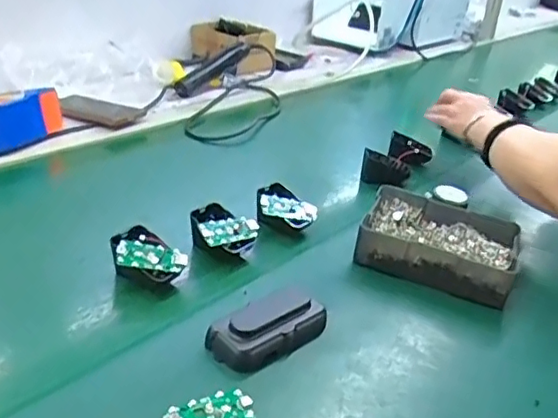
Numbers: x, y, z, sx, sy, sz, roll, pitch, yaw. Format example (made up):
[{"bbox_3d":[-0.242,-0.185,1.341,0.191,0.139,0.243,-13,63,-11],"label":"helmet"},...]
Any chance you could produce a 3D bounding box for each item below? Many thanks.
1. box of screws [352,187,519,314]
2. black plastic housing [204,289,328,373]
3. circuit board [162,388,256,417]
[{"bbox_3d":[0.174,0.038,0.644,0.161,0.047,0.127,15,28,16],"label":"box of screws"},{"bbox_3d":[-0.008,0.101,0.499,0.052,0.034,0.103,27,34,34],"label":"black plastic housing"},{"bbox_3d":[-0.050,0.145,0.420,0.063,0.004,0.032,-7,30,-24],"label":"circuit board"}]

